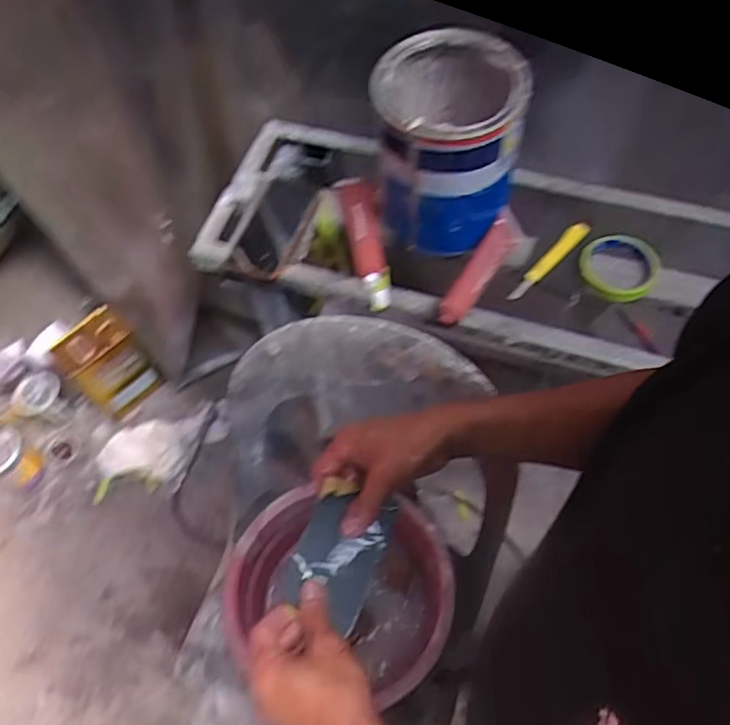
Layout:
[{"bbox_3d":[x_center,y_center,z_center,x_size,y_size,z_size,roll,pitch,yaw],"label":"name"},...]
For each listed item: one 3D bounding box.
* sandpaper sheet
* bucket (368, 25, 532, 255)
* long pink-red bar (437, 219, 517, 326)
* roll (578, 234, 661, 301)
[{"bbox_3d":[-0.023,0.154,0.516,0.069,0.042,0.100,21,67,13],"label":"sandpaper sheet"},{"bbox_3d":[0.098,-0.261,0.758,0.160,0.238,0.184,-1,61,3],"label":"bucket"},{"bbox_3d":[0.143,-0.114,0.785,0.032,0.026,0.157,28,67,17],"label":"long pink-red bar"},{"bbox_3d":[0.320,-0.122,0.792,0.095,0.029,0.084,36,70,18],"label":"roll"}]

